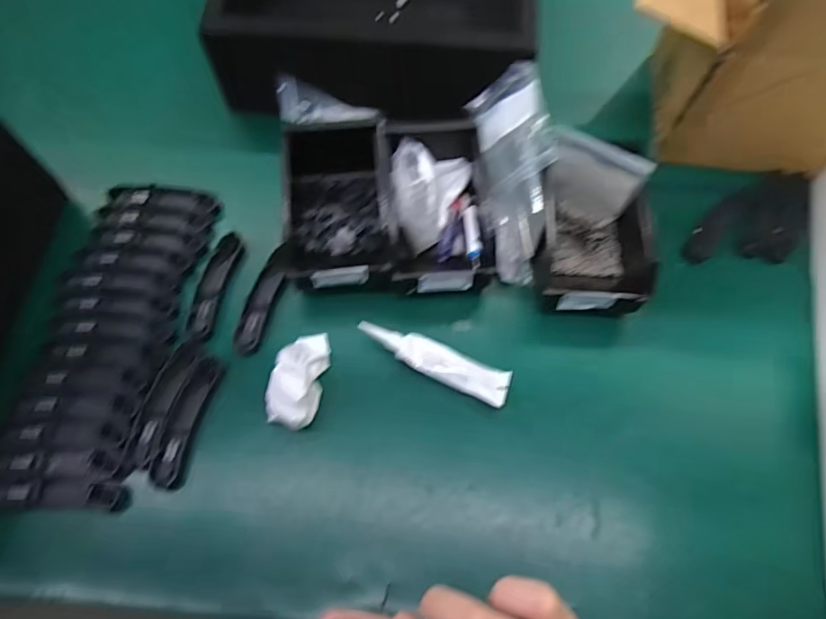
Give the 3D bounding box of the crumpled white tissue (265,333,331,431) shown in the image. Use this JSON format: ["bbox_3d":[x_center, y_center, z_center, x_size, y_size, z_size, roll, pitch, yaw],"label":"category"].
[{"bbox_3d":[-0.106,0.058,0.485,0.045,0.054,0.097,13,68,6],"label":"crumpled white tissue"}]

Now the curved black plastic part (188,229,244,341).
[{"bbox_3d":[-0.207,-0.026,0.537,0.031,0.019,0.115,9,67,5],"label":"curved black plastic part"}]

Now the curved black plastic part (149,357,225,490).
[{"bbox_3d":[-0.212,0.103,0.488,0.028,0.015,0.121,11,67,6],"label":"curved black plastic part"}]

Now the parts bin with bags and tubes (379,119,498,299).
[{"bbox_3d":[0.022,-0.114,0.547,0.107,0.086,0.189,-8,67,-2],"label":"parts bin with bags and tubes"}]

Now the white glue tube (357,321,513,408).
[{"bbox_3d":[0.021,0.048,0.507,0.152,0.026,0.037,24,69,11],"label":"white glue tube"}]

